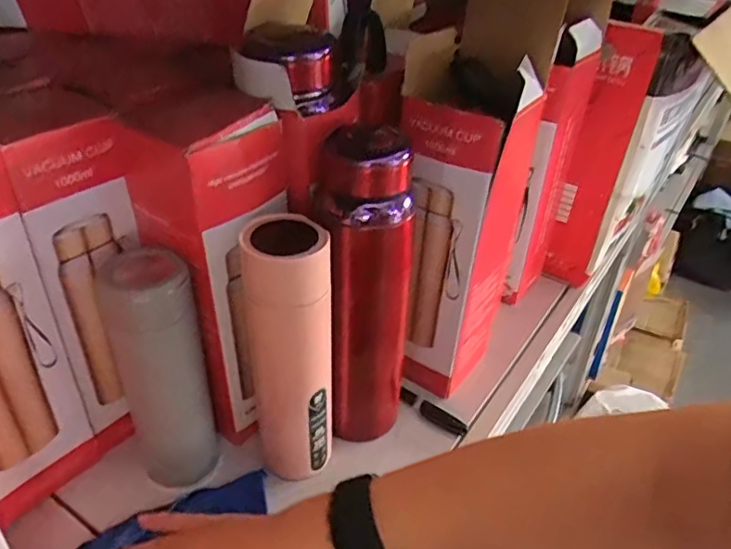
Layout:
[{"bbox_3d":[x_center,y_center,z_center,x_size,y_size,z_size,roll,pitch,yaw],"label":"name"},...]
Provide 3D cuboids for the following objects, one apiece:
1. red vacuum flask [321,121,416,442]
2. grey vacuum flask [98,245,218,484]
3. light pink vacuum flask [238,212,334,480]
[{"bbox_3d":[0.000,0.027,0.495,0.070,0.297,0.068,4,35,3],"label":"red vacuum flask"},{"bbox_3d":[-0.171,0.071,0.489,0.067,0.208,0.082,-10,37,-17],"label":"grey vacuum flask"},{"bbox_3d":[-0.061,0.066,0.474,0.063,0.228,0.056,-2,35,-6],"label":"light pink vacuum flask"}]

